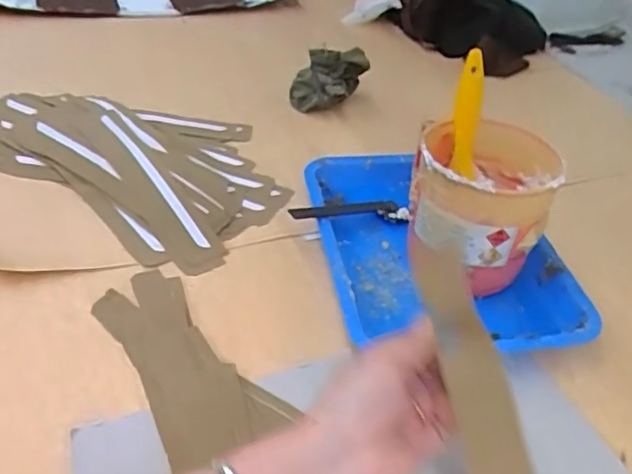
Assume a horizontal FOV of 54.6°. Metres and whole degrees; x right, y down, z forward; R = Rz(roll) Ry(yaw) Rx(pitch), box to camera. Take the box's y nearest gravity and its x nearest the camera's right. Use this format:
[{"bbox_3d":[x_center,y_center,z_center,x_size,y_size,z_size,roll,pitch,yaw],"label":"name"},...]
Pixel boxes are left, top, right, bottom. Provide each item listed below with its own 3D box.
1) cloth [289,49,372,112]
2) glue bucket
[{"bbox_3d":[0.017,-0.209,0.802,0.092,0.066,0.053,8,41,2],"label":"cloth"},{"bbox_3d":[0.147,-0.031,0.570,0.113,0.119,0.130,14,42,9],"label":"glue bucket"}]

